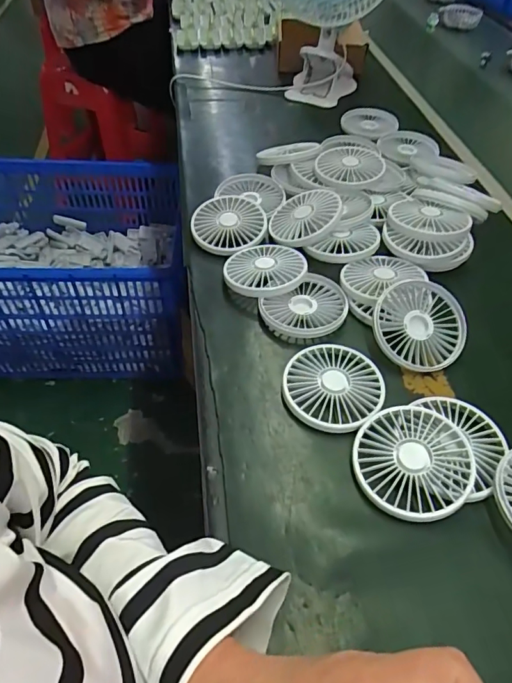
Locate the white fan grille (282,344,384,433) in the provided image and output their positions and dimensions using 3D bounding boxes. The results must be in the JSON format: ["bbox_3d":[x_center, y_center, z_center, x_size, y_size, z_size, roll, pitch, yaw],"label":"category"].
[{"bbox_3d":[0.069,0.037,0.405,0.083,0.009,0.088,2,49,-2],"label":"white fan grille"}]

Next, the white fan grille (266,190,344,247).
[{"bbox_3d":[0.057,-0.146,0.538,0.084,0.015,0.085,-16,47,16],"label":"white fan grille"}]

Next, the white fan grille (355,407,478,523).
[{"bbox_3d":[0.119,0.091,0.354,0.083,0.017,0.086,2,49,-2],"label":"white fan grille"}]

